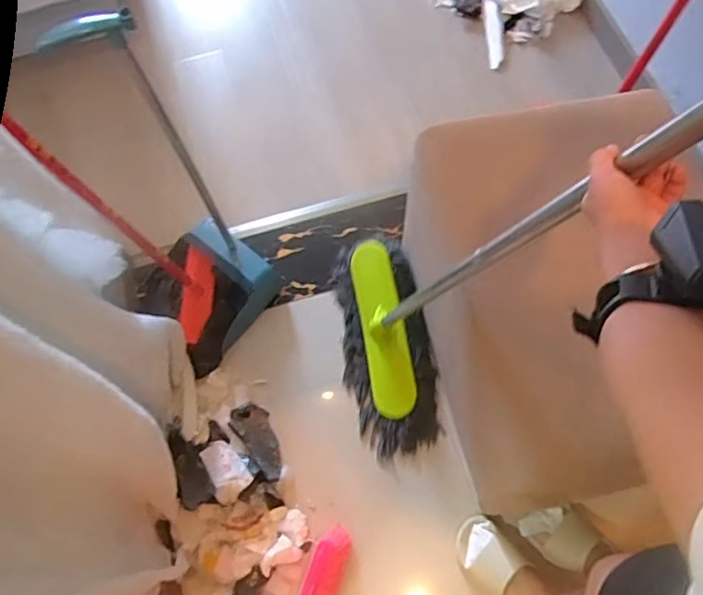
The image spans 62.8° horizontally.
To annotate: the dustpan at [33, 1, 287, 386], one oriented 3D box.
[{"bbox_3d":[-0.315,-0.109,0.985,0.199,0.710,0.276,28,74,14],"label":"dustpan"}]

